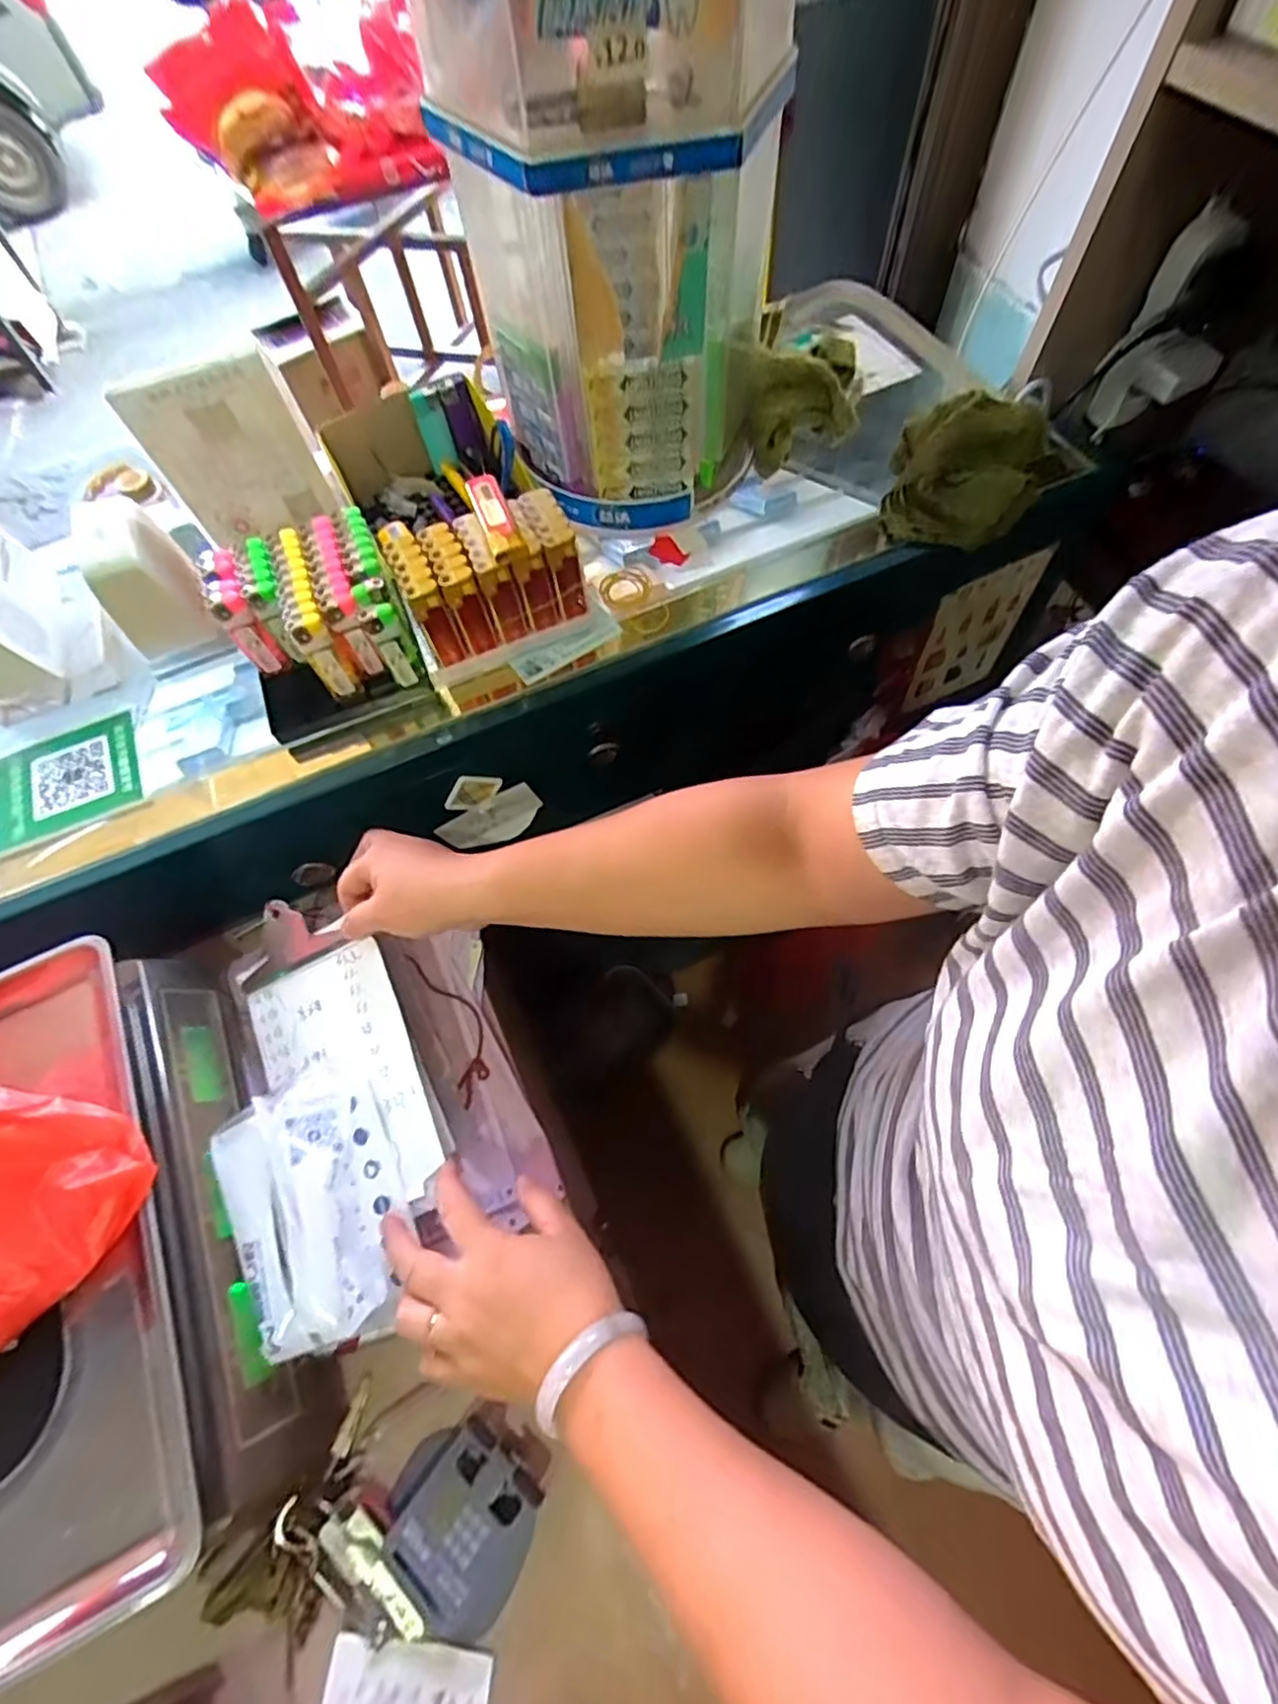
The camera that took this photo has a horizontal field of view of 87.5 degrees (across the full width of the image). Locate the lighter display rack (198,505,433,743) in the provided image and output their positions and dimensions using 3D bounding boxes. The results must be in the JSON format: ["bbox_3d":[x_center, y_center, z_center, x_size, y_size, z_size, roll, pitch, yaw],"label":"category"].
[{"bbox_3d":[-0.235,-0.165,0.492,0.120,0.083,0.114,-24,65,-8],"label":"lighter display rack"}]

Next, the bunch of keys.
[{"bbox_3d":[-0.190,0.396,0.375,0.102,0.026,0.112,-27,65,-9],"label":"bunch of keys"}]

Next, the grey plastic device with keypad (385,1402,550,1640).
[{"bbox_3d":[-0.097,0.371,0.379,0.080,0.022,0.087,31,70,17],"label":"grey plastic device with keypad"}]

